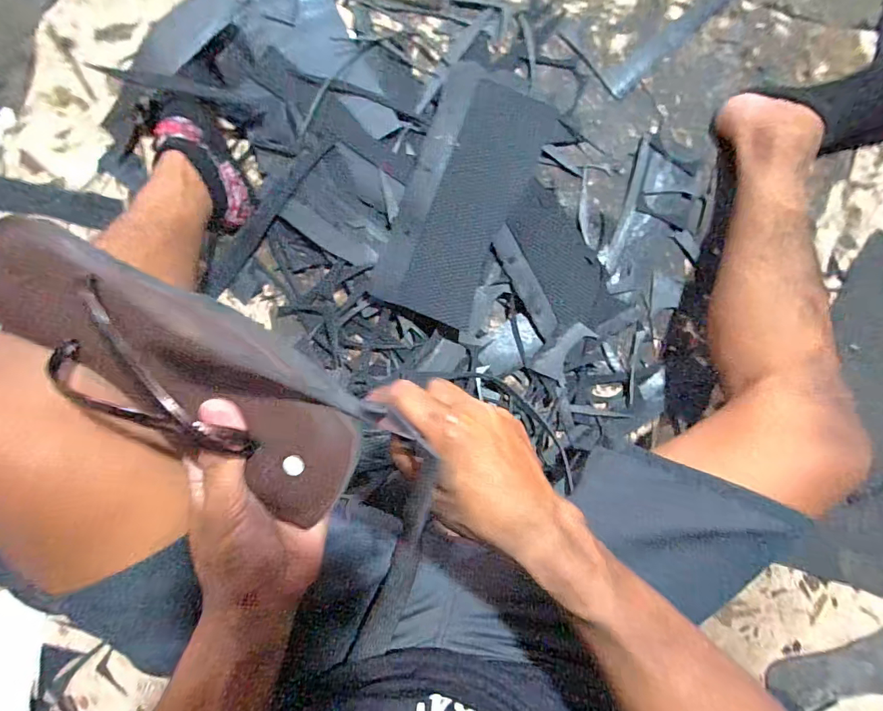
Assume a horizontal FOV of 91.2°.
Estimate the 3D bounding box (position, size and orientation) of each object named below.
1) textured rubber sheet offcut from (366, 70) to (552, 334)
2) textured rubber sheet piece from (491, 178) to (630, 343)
[{"bbox_3d":[0.027,-0.189,0.526,0.135,0.041,0.297,21,90,1],"label":"textured rubber sheet offcut"},{"bbox_3d":[0.138,-0.112,0.543,0.111,0.028,0.186,-30,90,1],"label":"textured rubber sheet piece"}]

